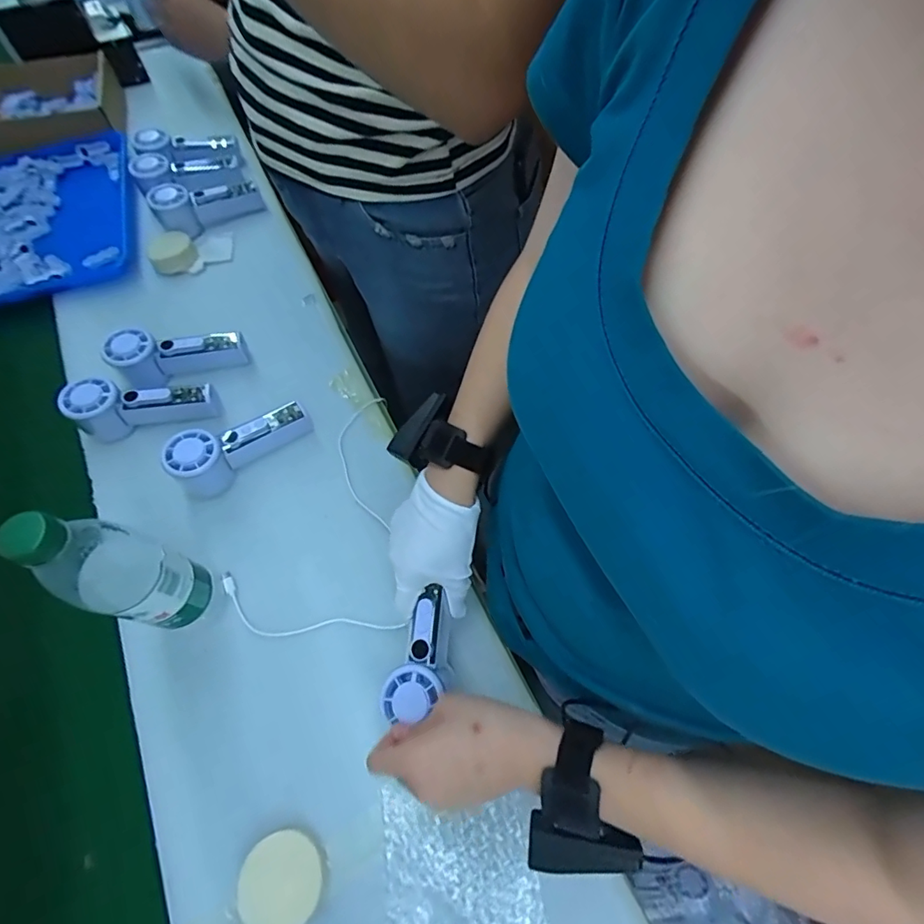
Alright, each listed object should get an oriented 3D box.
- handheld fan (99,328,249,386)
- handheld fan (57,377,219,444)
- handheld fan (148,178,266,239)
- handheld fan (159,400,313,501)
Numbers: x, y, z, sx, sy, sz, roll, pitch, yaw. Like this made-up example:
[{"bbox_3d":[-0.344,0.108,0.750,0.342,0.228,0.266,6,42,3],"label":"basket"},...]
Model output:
[{"bbox_3d":[-0.348,-0.137,0.604,0.151,0.059,0.049,-18,63,-10],"label":"handheld fan"},{"bbox_3d":[-0.368,-0.065,0.567,0.151,0.061,0.051,-6,62,-3],"label":"handheld fan"},{"bbox_3d":[-0.382,-0.391,0.738,0.149,0.055,0.067,-34,67,-17],"label":"handheld fan"},{"bbox_3d":[-0.249,-0.023,0.549,0.150,0.064,0.045,-39,68,-19],"label":"handheld fan"}]

